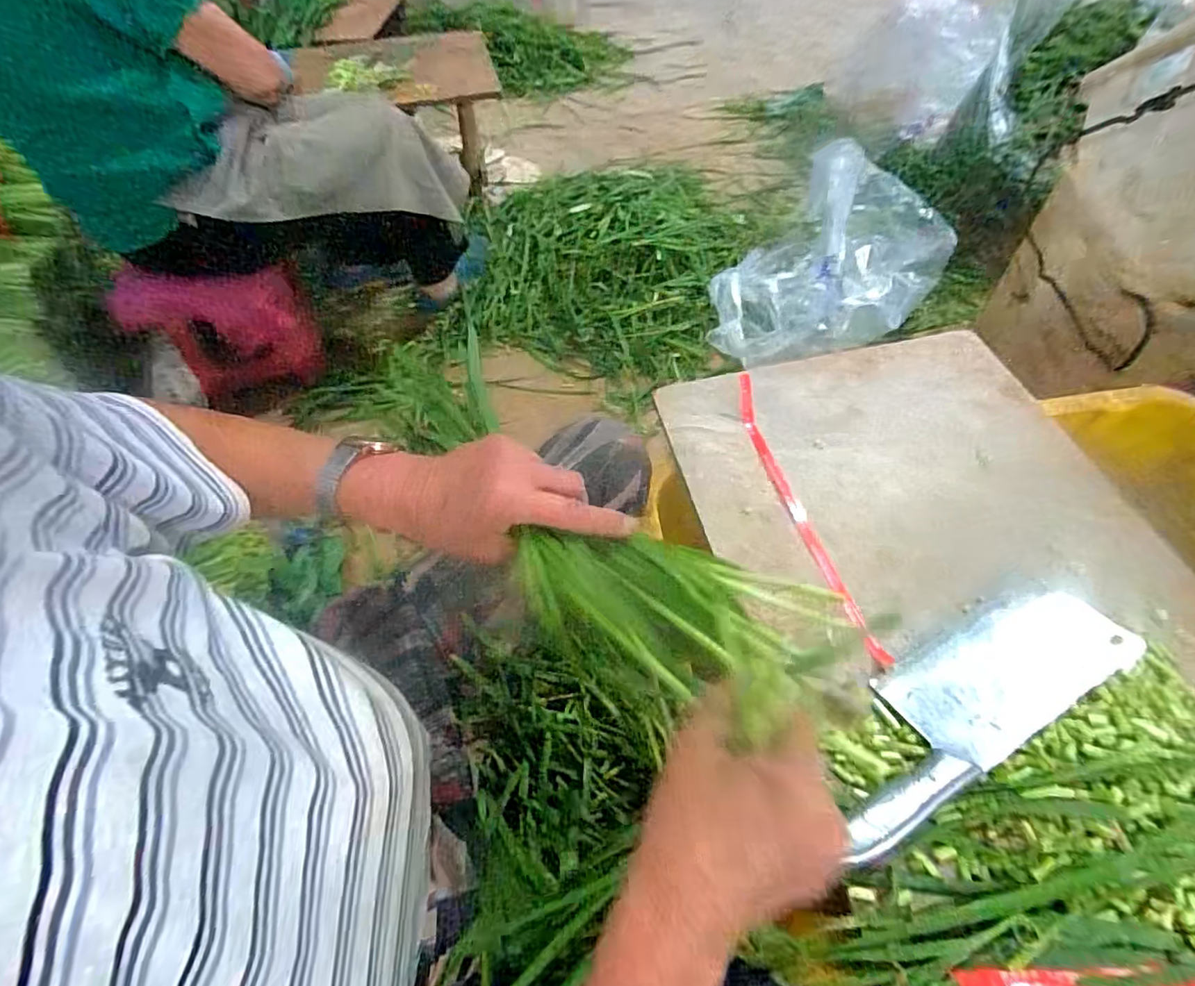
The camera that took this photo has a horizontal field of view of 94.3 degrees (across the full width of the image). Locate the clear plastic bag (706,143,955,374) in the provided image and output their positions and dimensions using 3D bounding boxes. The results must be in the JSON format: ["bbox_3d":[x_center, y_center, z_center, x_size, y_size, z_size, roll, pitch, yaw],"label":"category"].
[{"bbox_3d":[0.498,-0.511,1.175,0.371,0.203,0.665,33,63,22],"label":"clear plastic bag"}]

